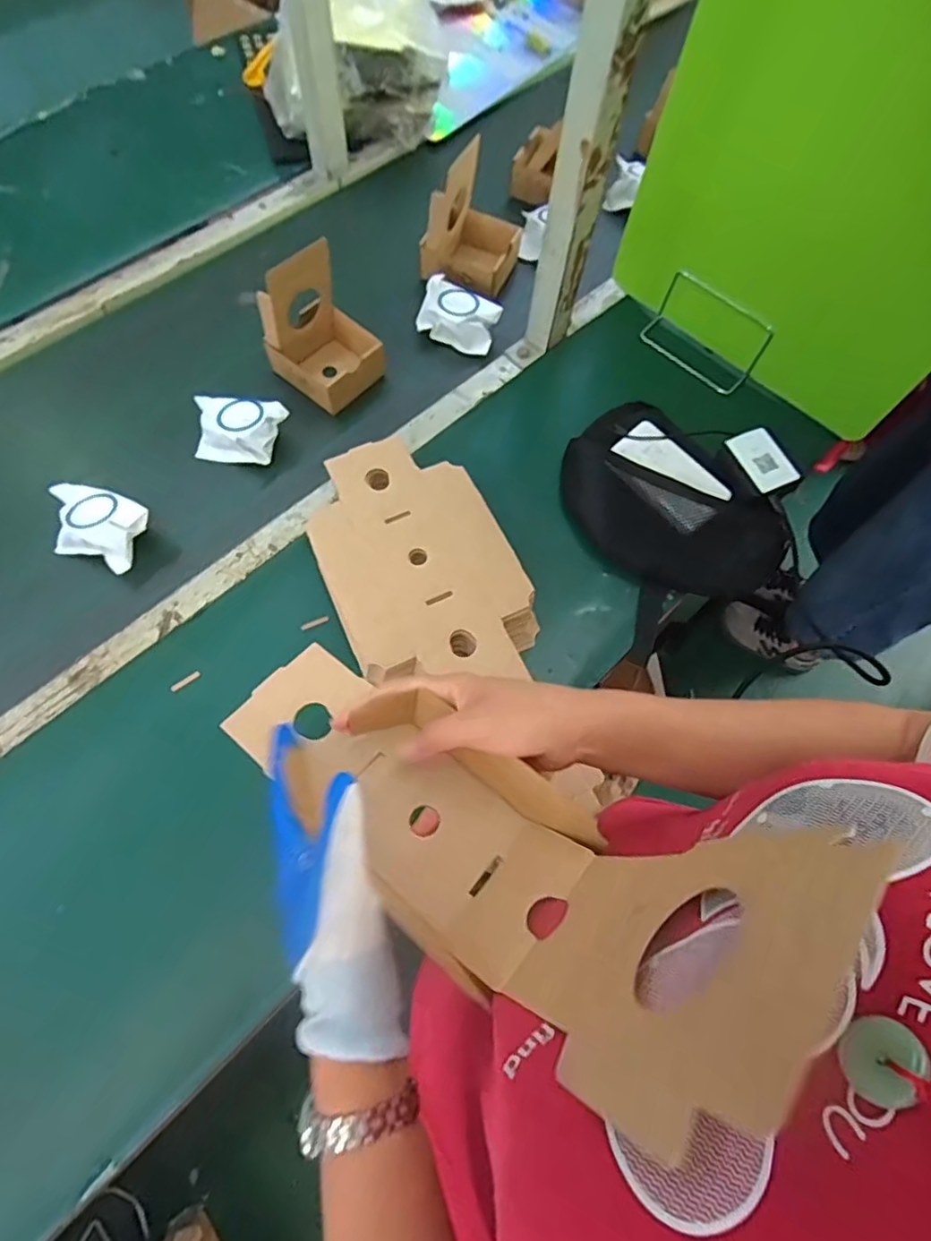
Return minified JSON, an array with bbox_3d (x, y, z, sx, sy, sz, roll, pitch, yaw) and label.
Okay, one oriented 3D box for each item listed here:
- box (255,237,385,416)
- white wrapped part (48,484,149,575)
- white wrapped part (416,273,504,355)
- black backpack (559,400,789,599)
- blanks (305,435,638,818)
[{"bbox_3d":[-0.165,-0.346,0.730,0.131,0.148,0.105,39,71,12],"label":"box"},{"bbox_3d":[-0.403,-0.103,0.663,0.111,0.053,0.076,21,68,5],"label":"white wrapped part"},{"bbox_3d":[-0.008,-0.407,0.804,0.107,0.037,0.078,20,68,5],"label":"white wrapped part"},{"bbox_3d":[0.234,-0.131,0.703,0.181,0.063,0.267,-42,76,-17],"label":"black backpack"},{"bbox_3d":[-0.053,-0.062,0.649,0.194,0.048,0.288,-17,70,-11],"label":"blanks"}]

